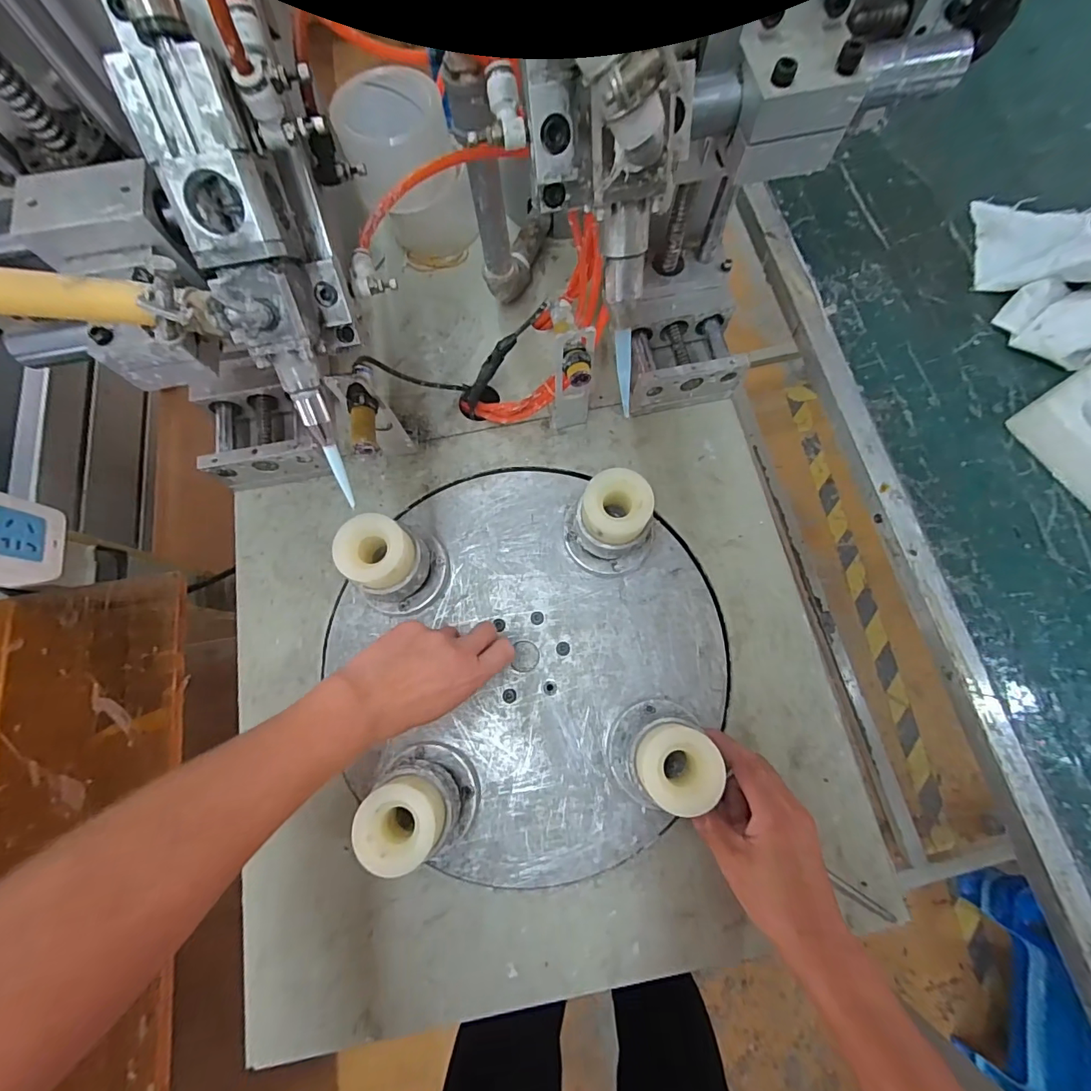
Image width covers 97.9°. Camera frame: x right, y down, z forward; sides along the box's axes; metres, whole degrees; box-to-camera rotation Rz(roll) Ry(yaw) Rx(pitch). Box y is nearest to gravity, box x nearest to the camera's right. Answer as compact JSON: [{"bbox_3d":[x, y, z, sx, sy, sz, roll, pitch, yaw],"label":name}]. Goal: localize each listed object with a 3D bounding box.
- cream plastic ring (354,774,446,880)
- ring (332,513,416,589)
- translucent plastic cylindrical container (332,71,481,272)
[{"bbox_3d":[-0.095,0.183,0.314,0.051,0.032,0.051,0,75,1],"label":"cream plastic ring"},{"bbox_3d":[-0.129,0.005,0.362,0.052,0.031,0.050,0,75,1],"label":"ring"},{"bbox_3d":[-0.131,-0.364,0.467,0.103,0.125,0.103,0,75,1],"label":"translucent plastic cylindrical container"}]

